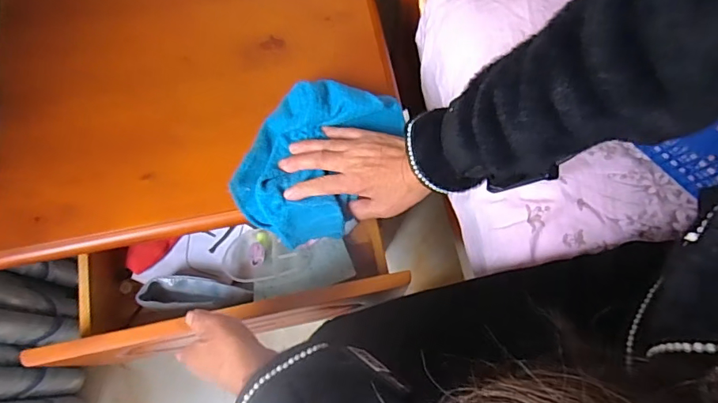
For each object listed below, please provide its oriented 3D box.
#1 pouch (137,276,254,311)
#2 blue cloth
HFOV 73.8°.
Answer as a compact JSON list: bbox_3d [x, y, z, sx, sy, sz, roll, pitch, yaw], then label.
[{"bbox_3d":[-0.213,0.122,0.633,0.150,0.059,0.048,3,72,1],"label":"pouch"},{"bbox_3d":[-0.048,-0.052,0.530,0.134,0.066,0.192,28,73,9],"label":"blue cloth"}]

